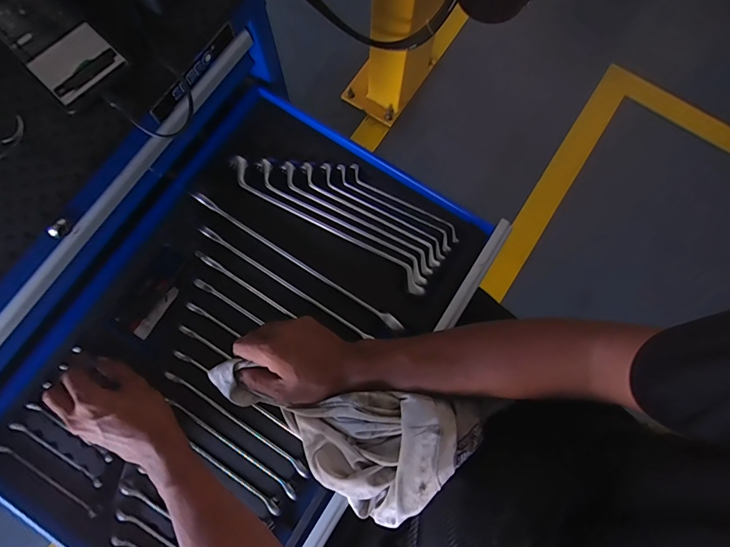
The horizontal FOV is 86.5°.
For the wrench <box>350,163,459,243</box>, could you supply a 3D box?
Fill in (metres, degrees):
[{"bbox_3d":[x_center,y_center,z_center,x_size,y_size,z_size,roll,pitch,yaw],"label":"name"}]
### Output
[{"bbox_3d":[0.052,-0.097,0.529,0.181,0.018,0.020,36,79,6],"label":"wrench"}]

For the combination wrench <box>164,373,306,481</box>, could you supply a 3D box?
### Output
[{"bbox_3d":[-0.152,0.182,0.470,0.205,0.009,0.014,33,79,5],"label":"combination wrench"}]

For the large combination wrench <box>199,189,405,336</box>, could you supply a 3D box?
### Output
[{"bbox_3d":[-0.085,-0.015,0.502,0.312,0.033,0.013,33,79,5],"label":"large combination wrench"}]

